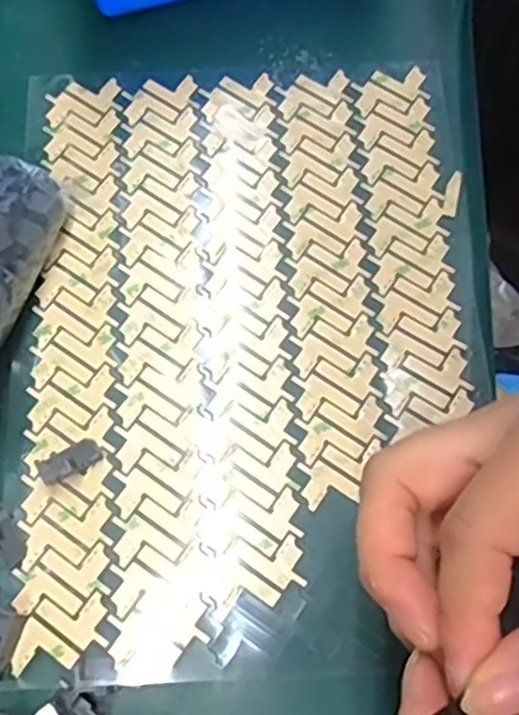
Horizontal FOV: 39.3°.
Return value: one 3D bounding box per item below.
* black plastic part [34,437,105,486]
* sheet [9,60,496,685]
[{"bbox_3d":[-0.069,0.037,0.264,0.024,0.005,0.012,-24,70,-7],"label":"black plastic part"},{"bbox_3d":[-0.002,-0.010,0.281,0.174,0.007,0.239,-2,70,0],"label":"sheet"}]

